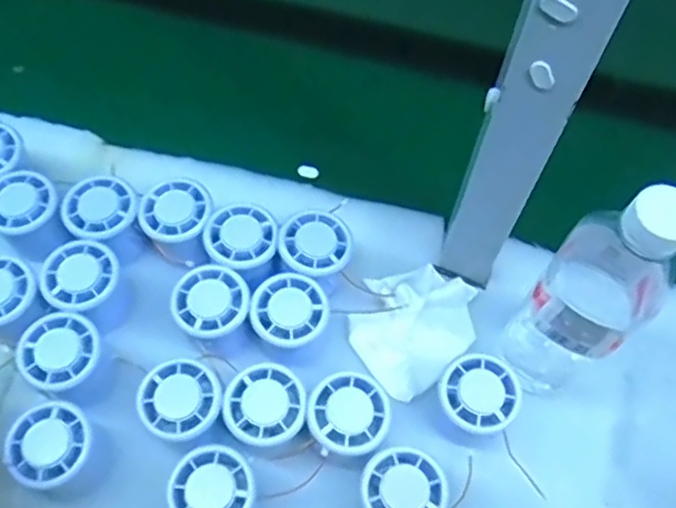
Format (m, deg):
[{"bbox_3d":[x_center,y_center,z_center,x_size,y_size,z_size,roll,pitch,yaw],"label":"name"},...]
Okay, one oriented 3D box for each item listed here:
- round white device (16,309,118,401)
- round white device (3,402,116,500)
[{"bbox_3d":[-0.194,0.075,0.492,0.052,0.051,0.052,0,63,-1],"label":"round white device"},{"bbox_3d":[-0.190,0.135,0.465,0.053,0.056,0.050,0,63,-1],"label":"round white device"}]

